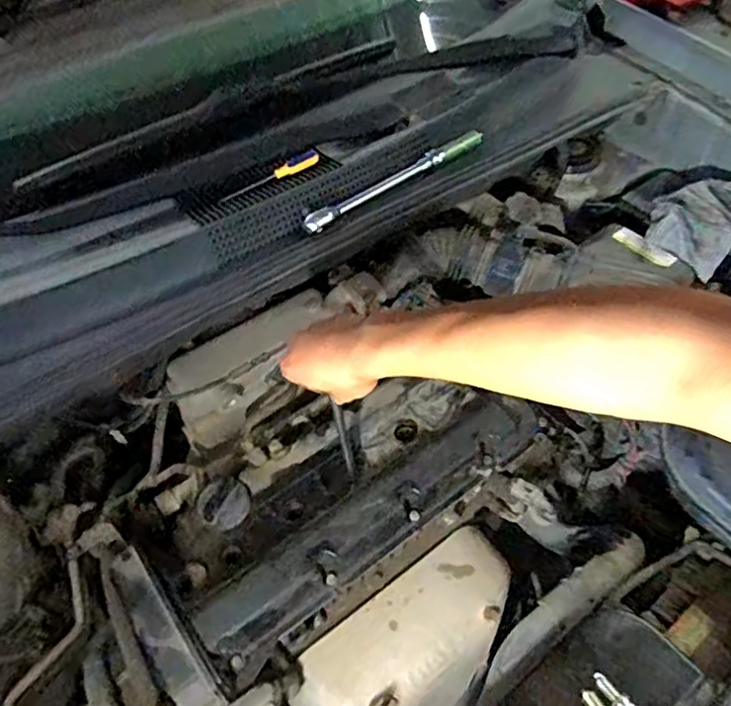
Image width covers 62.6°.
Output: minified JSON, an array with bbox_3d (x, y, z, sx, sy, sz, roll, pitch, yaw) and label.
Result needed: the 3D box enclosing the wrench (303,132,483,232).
[{"bbox_3d":[0.041,-0.217,0.749,0.283,0.018,0.028,-33,57,-24],"label":"wrench"}]

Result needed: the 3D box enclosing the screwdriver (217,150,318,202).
[{"bbox_3d":[-0.114,-0.212,0.725,0.135,0.018,0.017,-32,57,-23],"label":"screwdriver"}]

